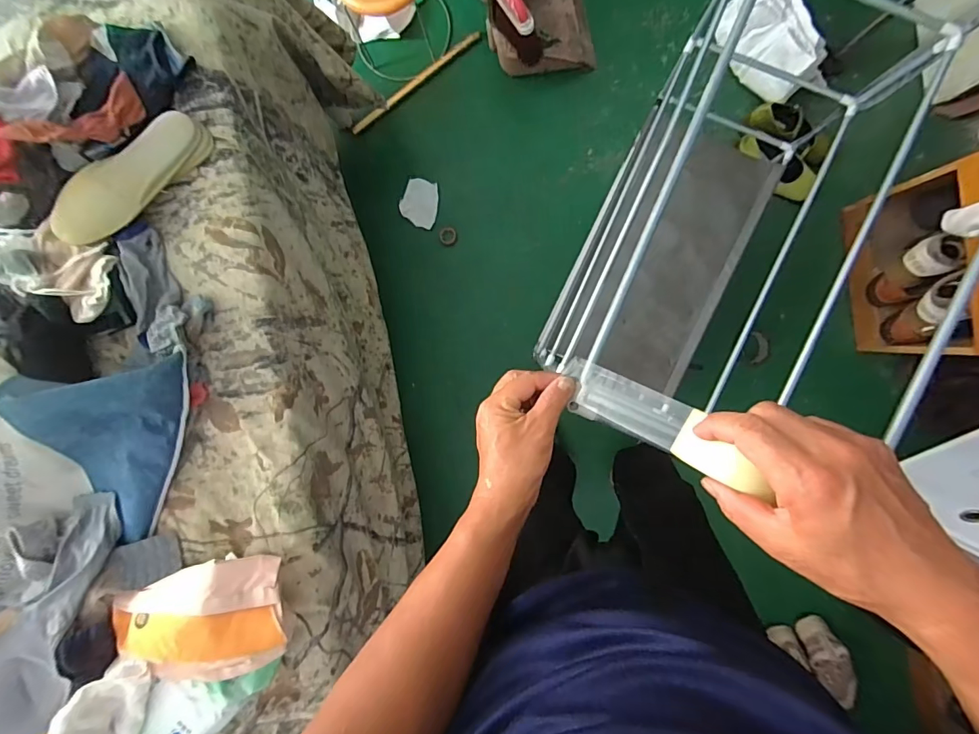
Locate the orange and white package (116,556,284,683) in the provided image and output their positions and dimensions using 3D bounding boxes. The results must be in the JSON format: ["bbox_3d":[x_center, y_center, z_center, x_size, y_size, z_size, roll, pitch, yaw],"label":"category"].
[{"bbox_3d":[-0.408,0.350,0.619,0.230,0.060,0.150,-10,93,5],"label":"orange and white package"}]

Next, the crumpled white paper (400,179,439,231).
[{"bbox_3d":[-0.199,-0.470,1.283,0.104,0.011,0.132,16,94,3],"label":"crumpled white paper"}]

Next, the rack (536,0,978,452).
[{"bbox_3d":[0.351,-0.233,0.659,0.284,0.541,0.547,25,95,2],"label":"rack"}]

